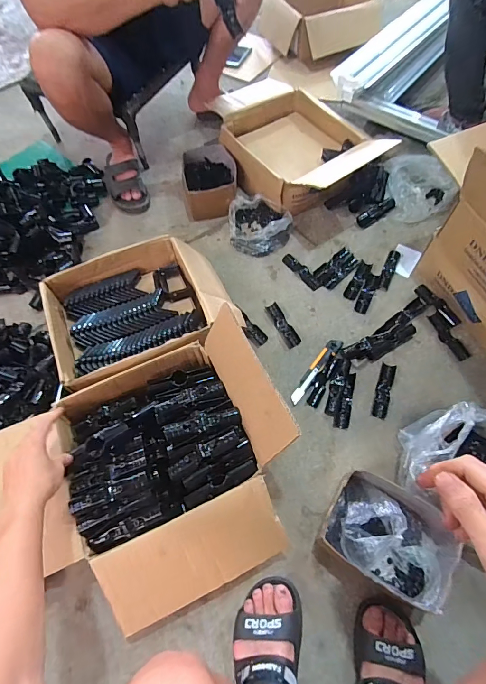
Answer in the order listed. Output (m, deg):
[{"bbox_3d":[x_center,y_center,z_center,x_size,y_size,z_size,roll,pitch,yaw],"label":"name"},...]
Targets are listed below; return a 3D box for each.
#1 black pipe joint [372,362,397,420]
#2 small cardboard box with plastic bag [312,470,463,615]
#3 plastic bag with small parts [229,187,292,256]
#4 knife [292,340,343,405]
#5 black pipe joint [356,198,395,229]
[{"bbox_3d":[0.313,0.108,0.837,0.030,0.011,0.127,17,65,11],"label":"black pipe joint"},{"bbox_3d":[0.248,0.349,0.660,0.189,0.124,0.159,27,67,15],"label":"small cardboard box with plastic bag"},{"bbox_3d":[0.046,-0.344,1.062,0.163,0.068,0.199,-4,63,0],"label":"plastic bag with small parts"},{"bbox_3d":[0.165,0.064,0.862,0.028,0.016,0.185,35,69,18],"label":"knife"},{"bbox_3d":[0.385,-0.374,1.092,0.126,0.029,0.044,-33,67,-14],"label":"black pipe joint"}]

